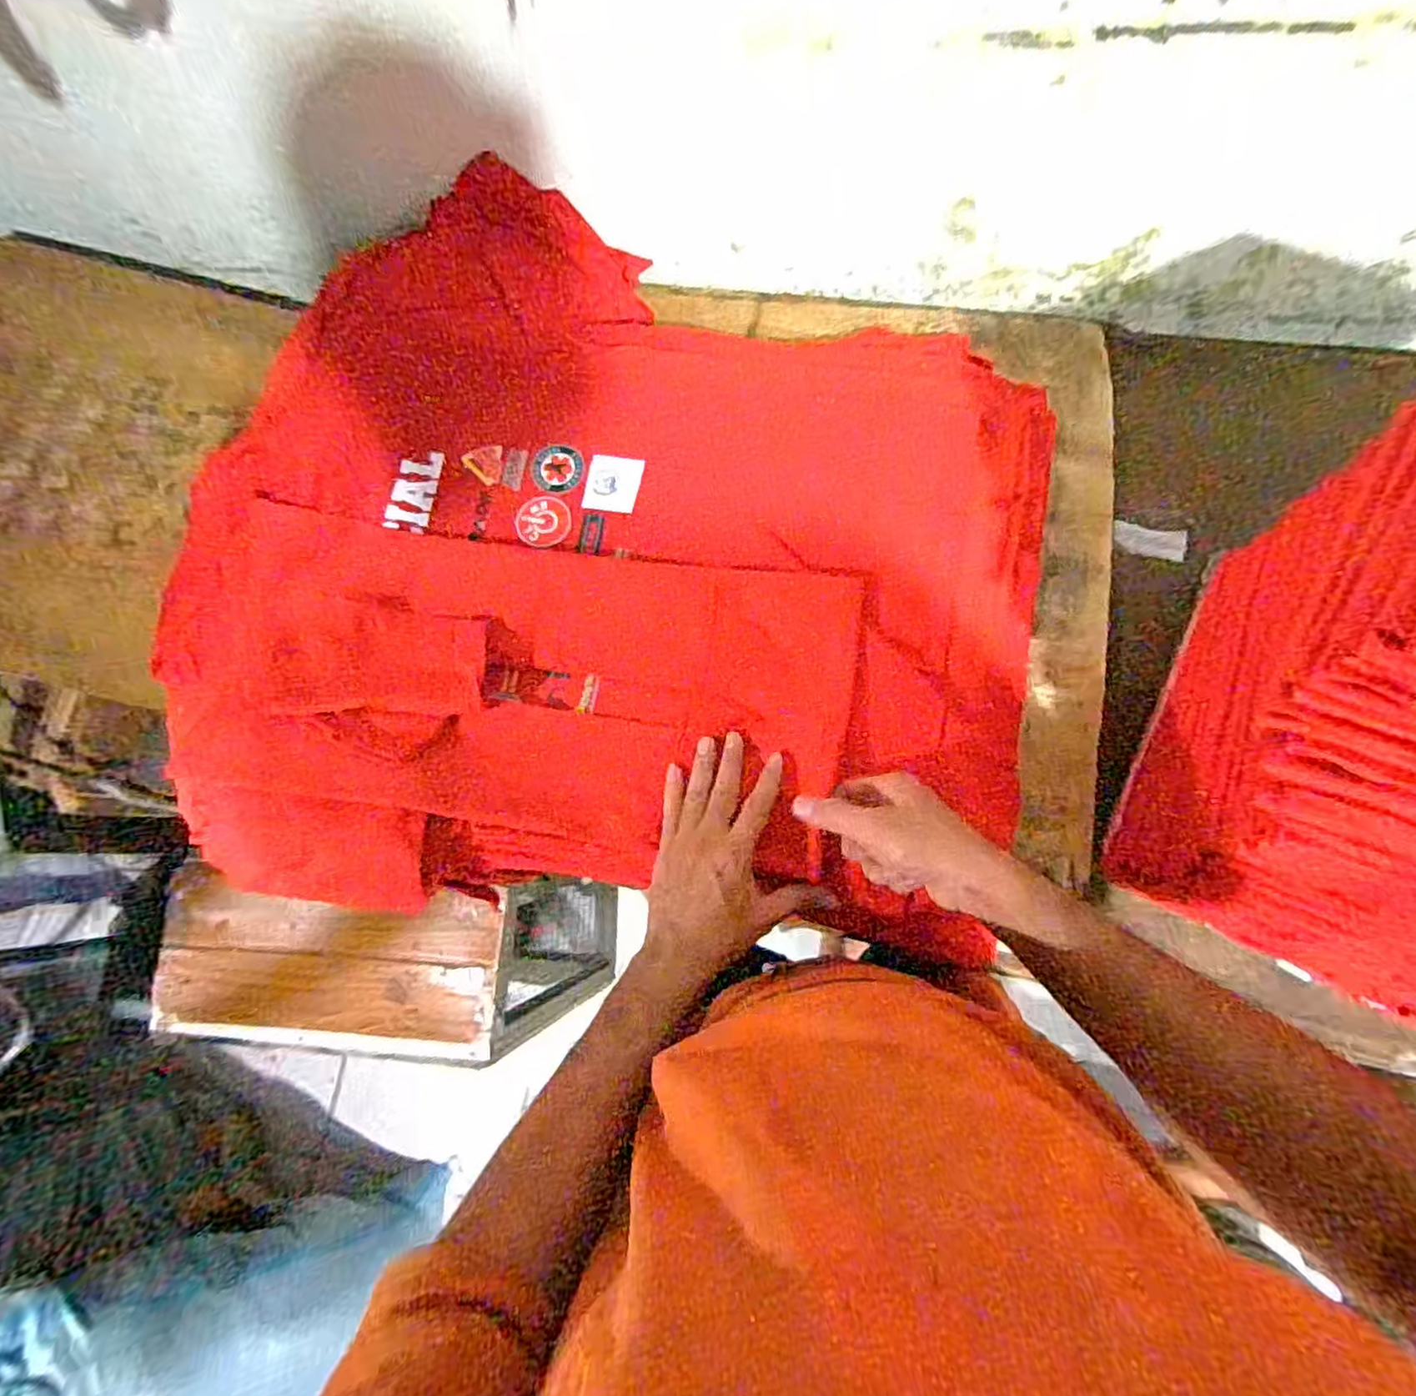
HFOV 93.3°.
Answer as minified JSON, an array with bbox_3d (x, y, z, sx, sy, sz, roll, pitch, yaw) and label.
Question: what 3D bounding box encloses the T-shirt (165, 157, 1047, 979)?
[{"bbox_3d":[-0.091,-0.125,0.595,0.746,0.048,0.638,12,77,5],"label":"T-shirt"}]

